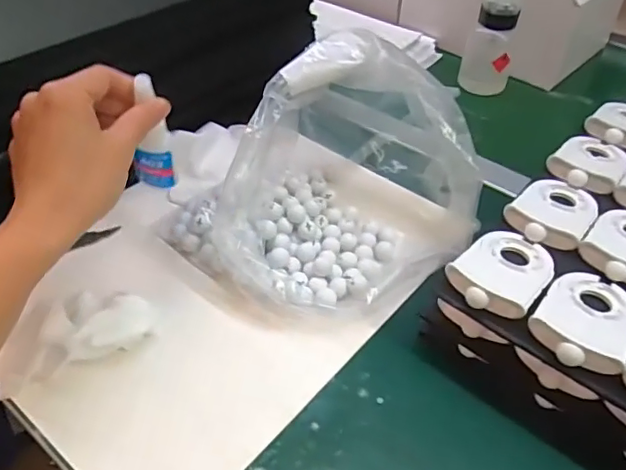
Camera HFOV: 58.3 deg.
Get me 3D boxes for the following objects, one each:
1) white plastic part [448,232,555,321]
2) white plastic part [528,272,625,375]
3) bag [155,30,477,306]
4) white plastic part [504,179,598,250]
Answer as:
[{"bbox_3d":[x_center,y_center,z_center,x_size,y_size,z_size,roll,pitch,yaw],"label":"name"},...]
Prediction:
[{"bbox_3d":[0.135,0.028,0.399,0.057,0.017,0.087,31,42,24],"label":"white plastic part"},{"bbox_3d":[0.181,0.055,0.369,0.058,0.013,0.087,29,42,24],"label":"white plastic part"},{"bbox_3d":[0.025,-0.055,0.480,0.192,0.165,0.264,35,52,29],"label":"bag"},{"bbox_3d":[0.194,-0.020,0.448,0.058,0.013,0.086,29,42,25],"label":"white plastic part"}]

